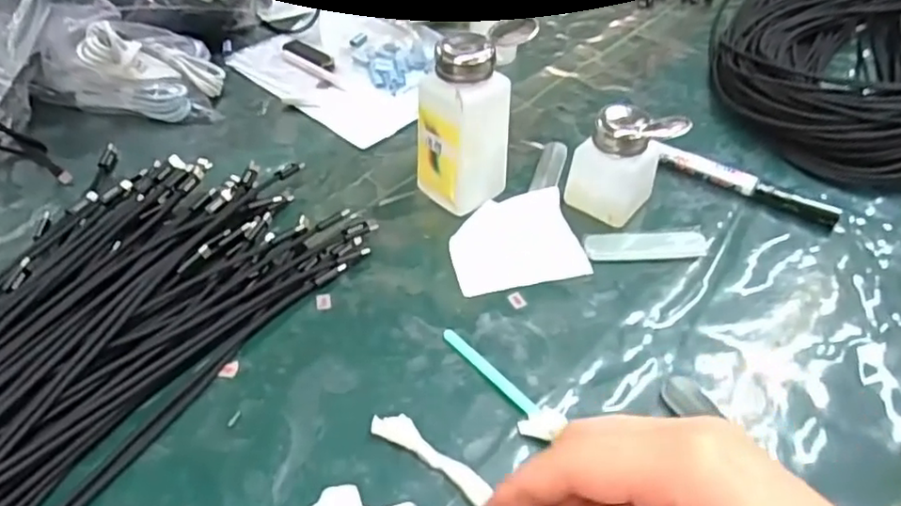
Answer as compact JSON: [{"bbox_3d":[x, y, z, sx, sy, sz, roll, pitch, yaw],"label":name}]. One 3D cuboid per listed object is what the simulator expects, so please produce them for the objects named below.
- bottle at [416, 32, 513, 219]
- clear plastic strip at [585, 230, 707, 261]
[{"bbox_3d":[0.009,-0.093,0.462,0.052,0.126,0.047,-33,54,-28],"label":"bottle"},{"bbox_3d":[0.141,-0.006,0.464,0.087,0.006,0.025,-2,45,-1],"label":"clear plastic strip"}]

